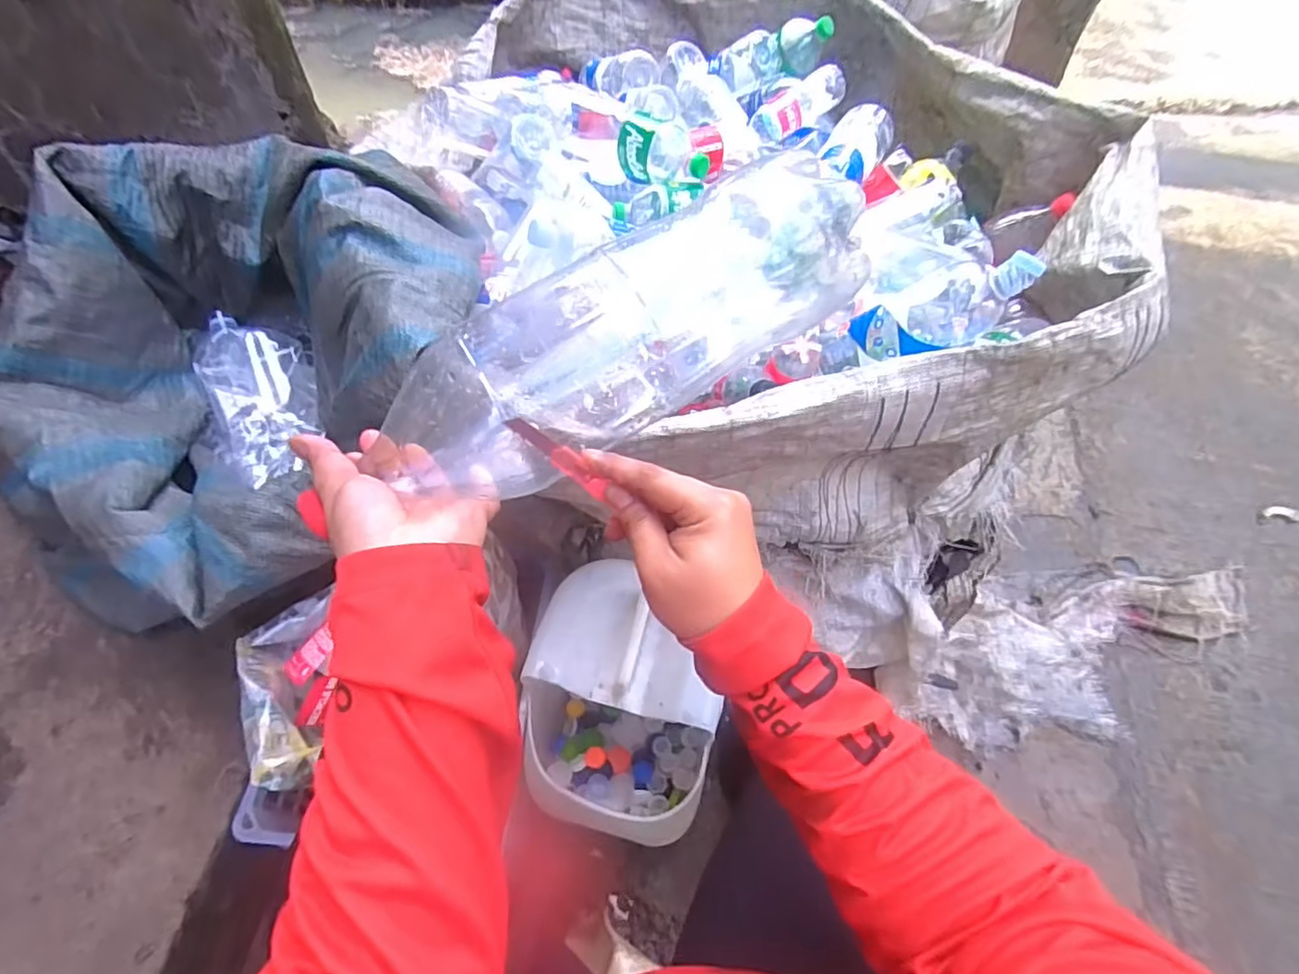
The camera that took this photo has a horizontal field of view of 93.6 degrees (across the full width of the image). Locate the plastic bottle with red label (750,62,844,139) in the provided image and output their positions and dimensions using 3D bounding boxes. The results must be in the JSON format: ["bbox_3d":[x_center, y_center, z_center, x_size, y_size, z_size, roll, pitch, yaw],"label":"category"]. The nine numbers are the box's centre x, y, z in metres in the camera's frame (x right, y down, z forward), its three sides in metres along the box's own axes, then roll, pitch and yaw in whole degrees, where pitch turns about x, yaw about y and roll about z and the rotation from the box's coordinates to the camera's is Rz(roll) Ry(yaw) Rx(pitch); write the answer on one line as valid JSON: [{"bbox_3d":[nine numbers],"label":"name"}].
[{"bbox_3d":[0.231,-0.594,0.950,0.147,0.055,0.065,-31,60,0],"label":"plastic bottle with red label"}]

